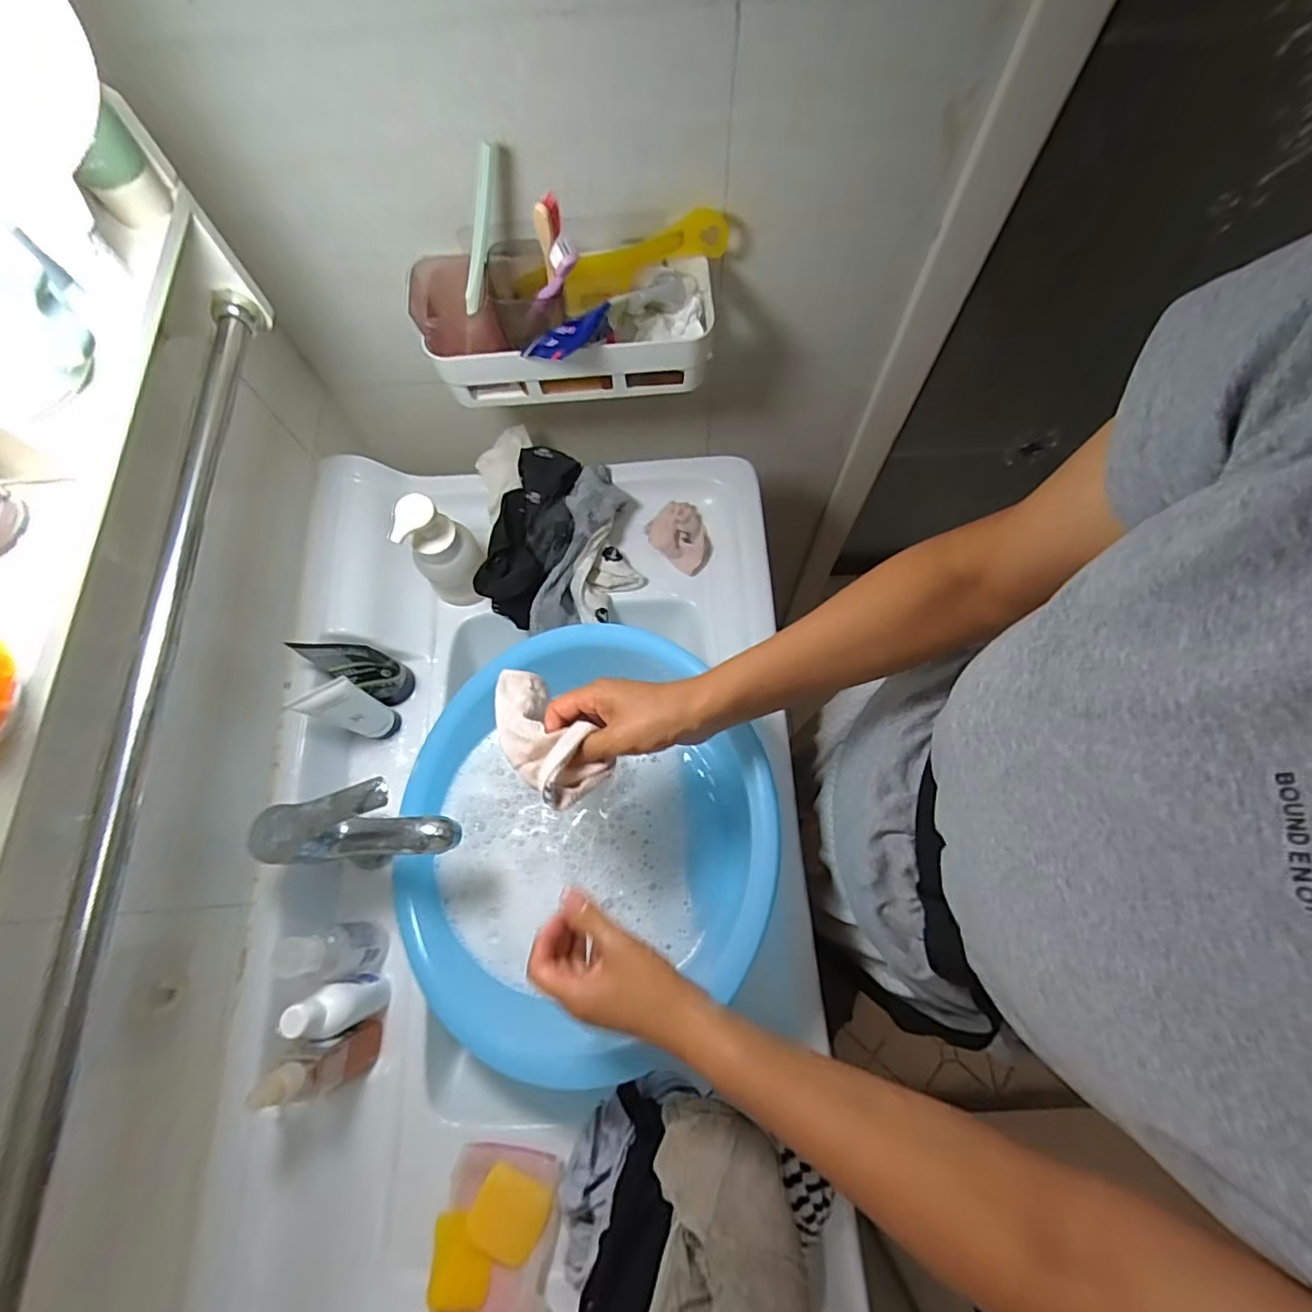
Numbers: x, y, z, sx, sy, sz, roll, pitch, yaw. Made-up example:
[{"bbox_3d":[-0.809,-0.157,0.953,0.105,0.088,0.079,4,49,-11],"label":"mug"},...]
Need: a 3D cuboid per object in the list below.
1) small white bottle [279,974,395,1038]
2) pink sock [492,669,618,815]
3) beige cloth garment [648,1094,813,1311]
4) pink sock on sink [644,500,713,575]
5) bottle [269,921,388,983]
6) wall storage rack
[{"bbox_3d":[-0.260,0.290,0.494,0.037,0.103,0.034,-1,70,2],"label":"small white bottle"},{"bbox_3d":[-0.087,0.056,0.456,0.059,0.039,0.127,-32,54,-9],"label":"pink sock"},{"bbox_3d":[0.043,0.402,0.383,0.115,0.047,0.176,12,71,6],"label":"beige cloth garment"},{"bbox_3d":[0.031,-0.134,0.671,0.061,0.029,0.076,-43,94,3],"label":"pink sock on sink"},{"bbox_3d":[-0.269,0.248,0.499,0.039,0.111,0.045,-12,70,-3],"label":"bottle"},{"bbox_3d":[-0.078,-0.298,0.540,0.255,0.090,0.111,0,70,2],"label":"wall storage rack"}]

